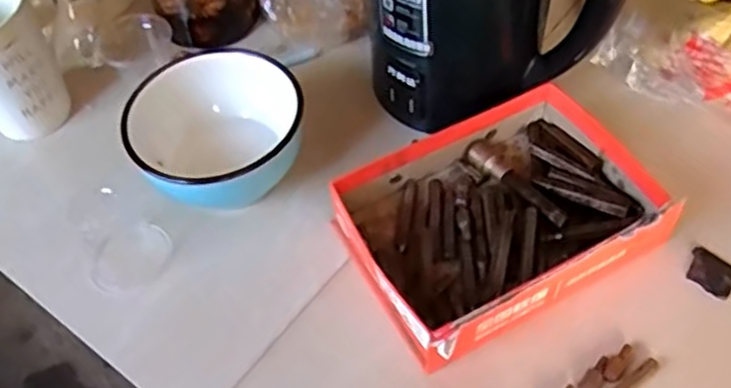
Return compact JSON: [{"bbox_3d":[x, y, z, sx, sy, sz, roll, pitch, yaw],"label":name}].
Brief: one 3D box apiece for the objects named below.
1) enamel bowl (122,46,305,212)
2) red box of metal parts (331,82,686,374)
[{"bbox_3d":[-0.118,-0.040,0.590,0.127,0.079,0.126,-2,54,3],"label":"enamel bowl"},{"bbox_3d":[0.102,0.013,0.545,0.222,0.049,0.159,-26,56,-14],"label":"red box of metal parts"}]

